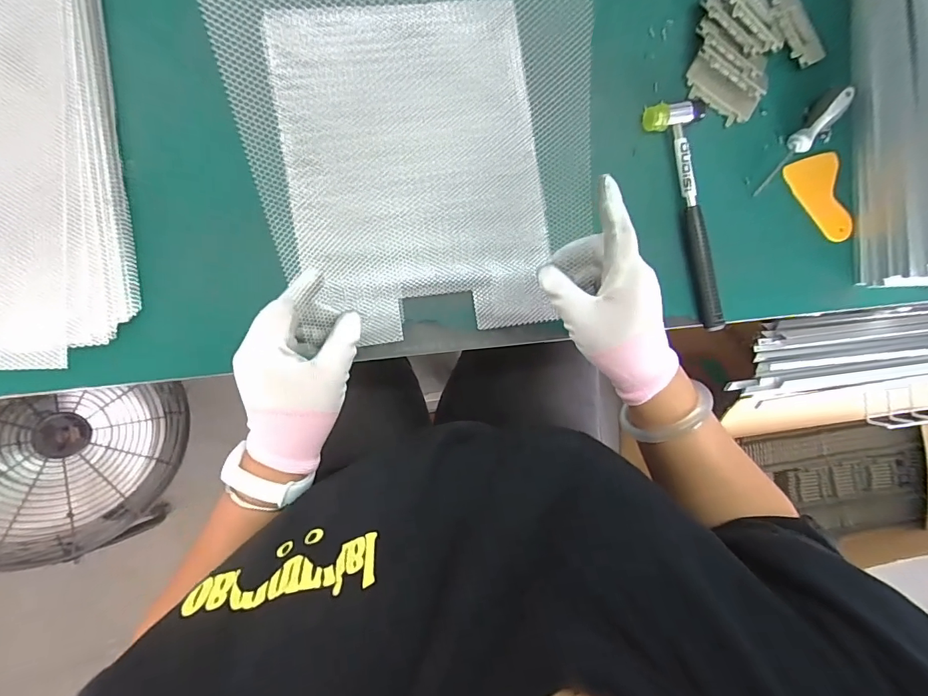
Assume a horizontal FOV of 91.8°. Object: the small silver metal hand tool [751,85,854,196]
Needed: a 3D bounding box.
[{"bbox_3d":[0.372,-0.227,0.499,0.022,0.021,0.137,41,97,-6],"label":"small silver metal hand tool"}]

